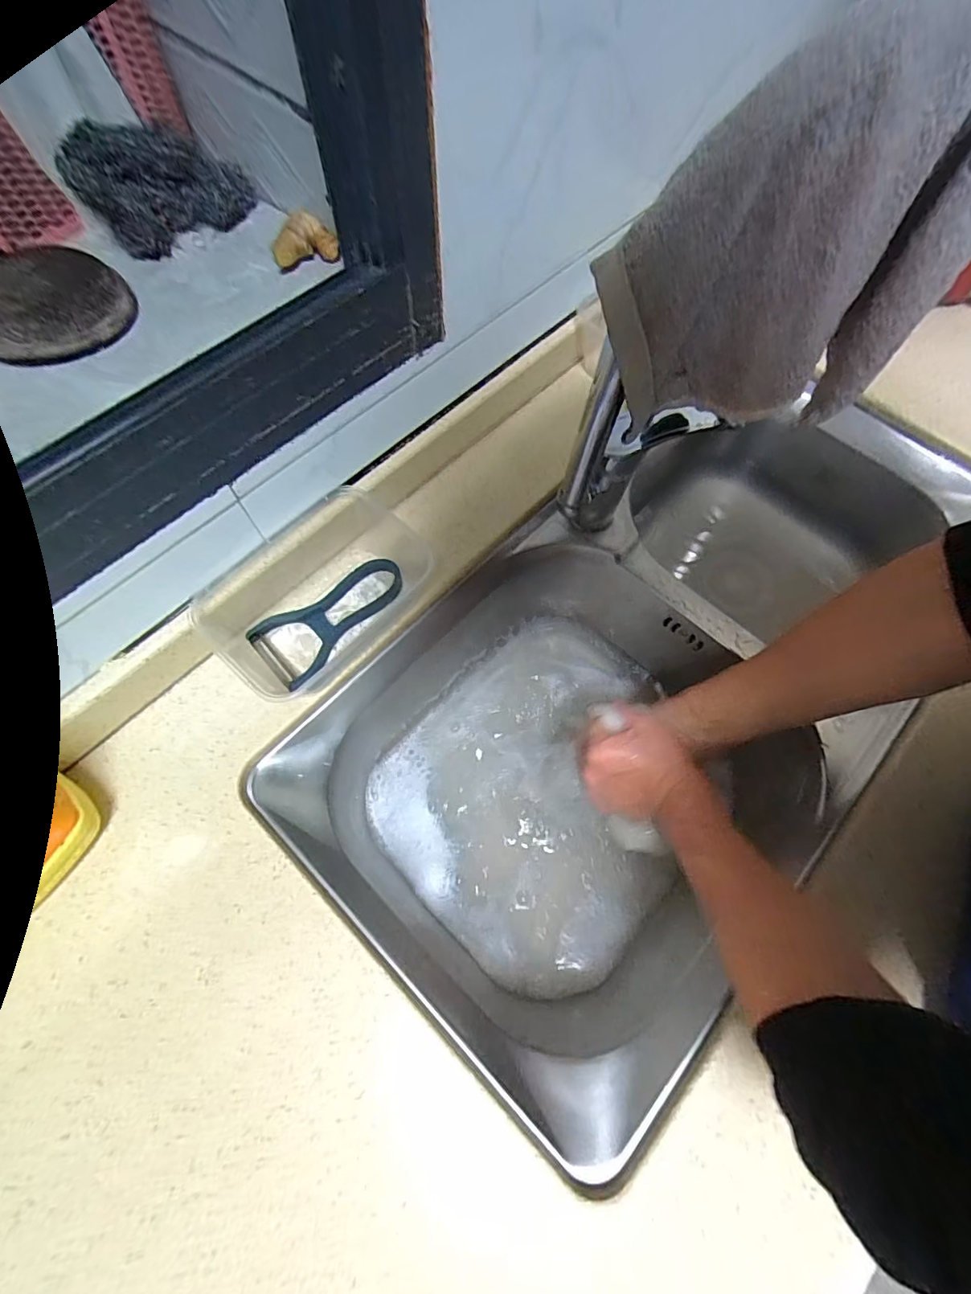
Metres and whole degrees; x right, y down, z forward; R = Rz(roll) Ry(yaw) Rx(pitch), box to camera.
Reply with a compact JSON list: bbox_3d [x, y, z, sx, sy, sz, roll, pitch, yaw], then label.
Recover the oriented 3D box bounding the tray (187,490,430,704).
[{"bbox_3d":[-0.134,-0.042,0.419,0.102,0.055,0.181,42,74,14],"label":"tray"}]

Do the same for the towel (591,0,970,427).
[{"bbox_3d":[0.163,-0.195,0.254,0.200,0.165,0.048,-12,69,-6],"label":"towel"}]

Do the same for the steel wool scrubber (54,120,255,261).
[{"bbox_3d":[-0.237,-0.345,0.374,0.118,0.065,0.051,-26,71,-11],"label":"steel wool scrubber"}]

